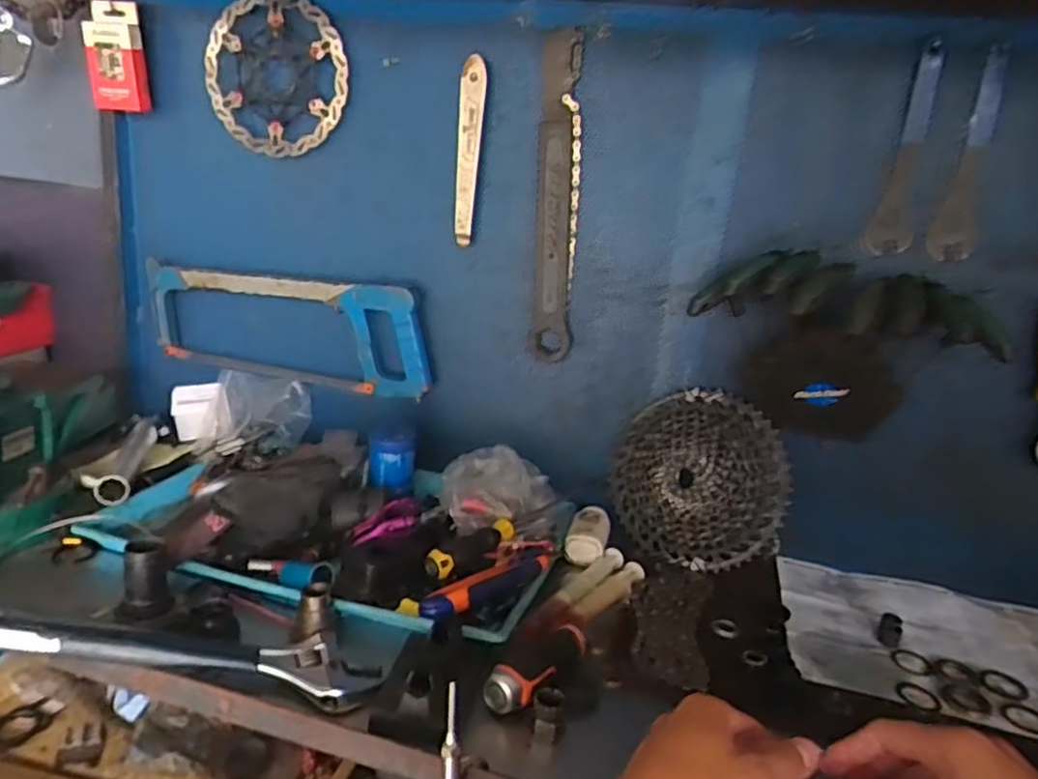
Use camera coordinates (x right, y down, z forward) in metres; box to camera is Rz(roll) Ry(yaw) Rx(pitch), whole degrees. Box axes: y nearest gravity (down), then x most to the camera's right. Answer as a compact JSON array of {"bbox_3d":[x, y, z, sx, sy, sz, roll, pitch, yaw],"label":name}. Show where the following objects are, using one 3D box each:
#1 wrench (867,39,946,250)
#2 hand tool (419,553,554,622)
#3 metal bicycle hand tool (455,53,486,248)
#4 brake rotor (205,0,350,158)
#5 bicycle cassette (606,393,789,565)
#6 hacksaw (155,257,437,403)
[{"bbox_3d":[0.357,-0.221,0.644,0.039,0.181,0.007,12,17,36],"label":"wrench"},{"bbox_3d":[-0.028,0.181,0.641,0.028,0.023,0.144,20,20,41],"label":"hand tool"},{"bbox_3d":[-0.055,-0.259,0.765,0.027,0.195,0.009,12,19,14],"label":"metal bicycle hand tool"},{"bbox_3d":[-0.279,-0.362,0.801,0.171,0.170,0.010,-4,17,14],"label":"brake rotor"},{"bbox_3d":[0.183,0.097,0.744,0.195,0.191,0.048,-23,-17,28],"label":"bicycle cassette"},{"bbox_3d":[-0.298,-0.078,0.884,0.391,0.142,0.038,10,16,15],"label":"hacksaw"}]

